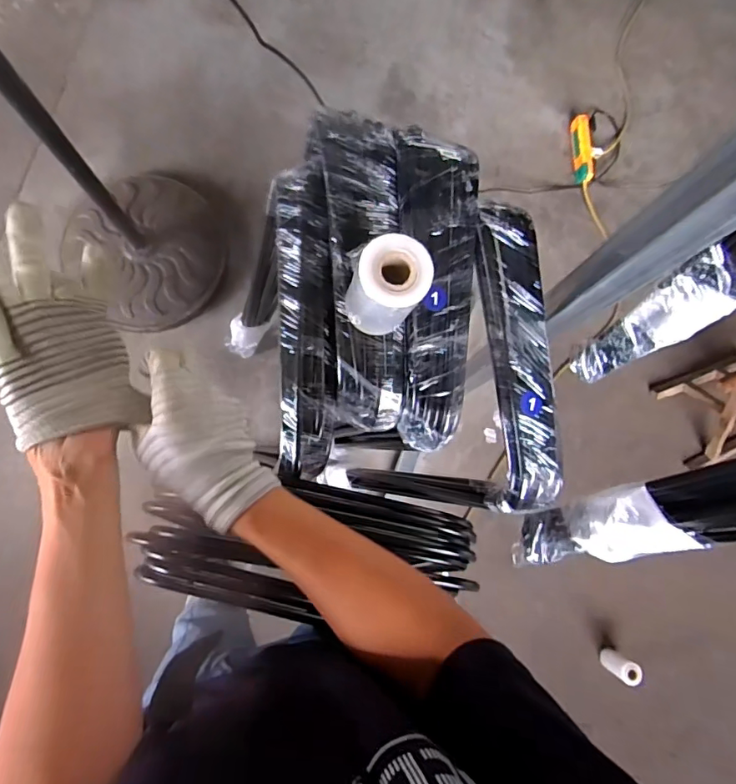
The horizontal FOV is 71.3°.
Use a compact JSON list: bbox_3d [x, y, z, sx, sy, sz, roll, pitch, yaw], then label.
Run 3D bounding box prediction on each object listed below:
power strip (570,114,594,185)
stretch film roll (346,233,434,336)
[{"bbox_3d":[0.621,-0.701,1.488,0.054,0.034,0.204,-1,82,-5],"label":"power strip"},{"bbox_3d":[0.016,-0.089,0.449,0.056,0.106,0.055,1,82,-5],"label":"stretch film roll"}]

